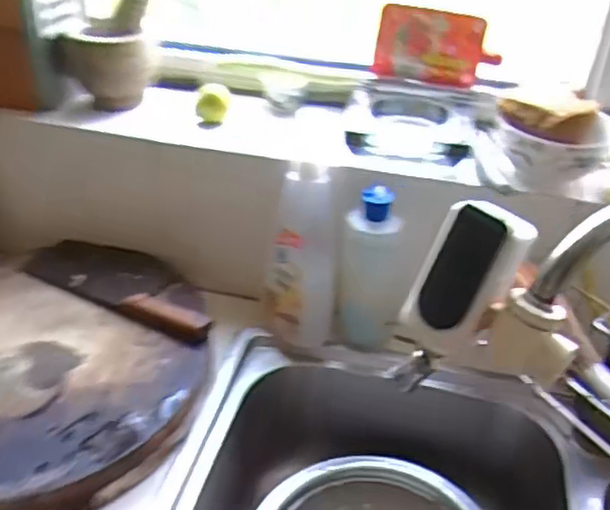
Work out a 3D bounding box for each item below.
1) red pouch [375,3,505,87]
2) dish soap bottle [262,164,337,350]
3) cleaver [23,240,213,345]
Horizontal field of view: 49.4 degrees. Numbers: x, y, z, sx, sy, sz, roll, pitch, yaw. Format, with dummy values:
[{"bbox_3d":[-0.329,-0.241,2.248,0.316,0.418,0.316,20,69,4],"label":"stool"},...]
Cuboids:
[{"bbox_3d":[0.165,-0.263,0.840,0.146,0.090,0.017,11,37,11],"label":"red pouch"},{"bbox_3d":[-0.005,0.006,0.789,0.083,0.214,0.074,2,36,-1],"label":"dish soap bottle"},{"bbox_3d":[-0.220,0.028,0.843,0.281,0.027,0.106,19,39,21],"label":"cleaver"}]

